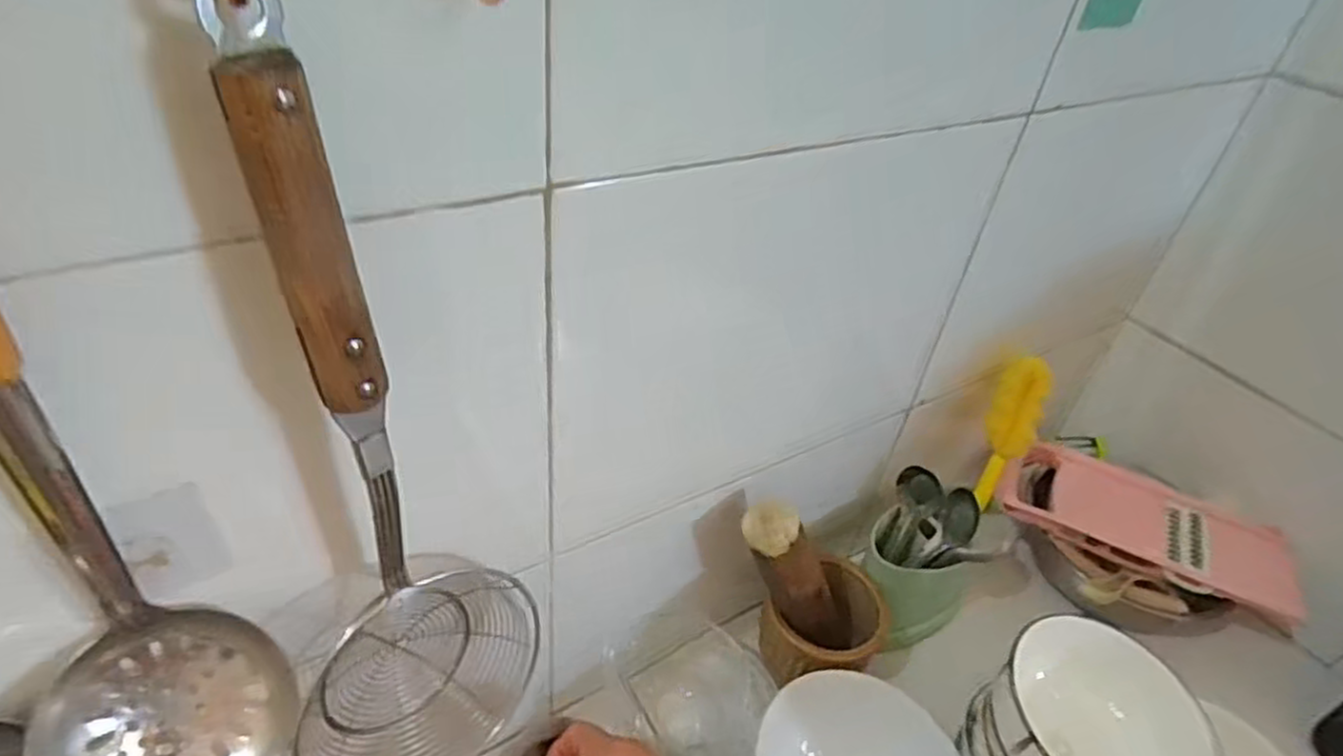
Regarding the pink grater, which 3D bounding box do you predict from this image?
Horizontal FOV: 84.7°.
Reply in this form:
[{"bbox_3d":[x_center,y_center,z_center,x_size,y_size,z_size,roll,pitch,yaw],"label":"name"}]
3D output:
[{"bbox_3d":[0.457,0.149,0.712,0.281,0.074,0.111,22,42,16],"label":"pink grater"}]

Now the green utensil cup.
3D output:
[{"bbox_3d":[0.201,0.174,0.647,0.083,0.087,0.082,5,40,-4],"label":"green utensil cup"}]

